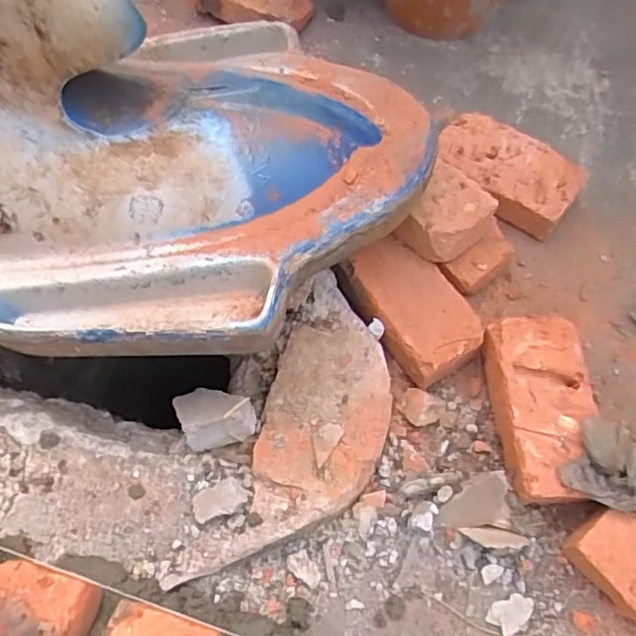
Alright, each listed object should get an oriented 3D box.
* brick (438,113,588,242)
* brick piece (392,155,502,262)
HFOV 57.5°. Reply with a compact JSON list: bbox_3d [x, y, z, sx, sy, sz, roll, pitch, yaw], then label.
[{"bbox_3d":[0.200,-0.154,0.631,0.154,0.056,0.088,36,69,18],"label":"brick"},{"bbox_3d":[0.126,-0.096,0.556,0.064,0.045,0.086,32,68,16],"label":"brick piece"}]

